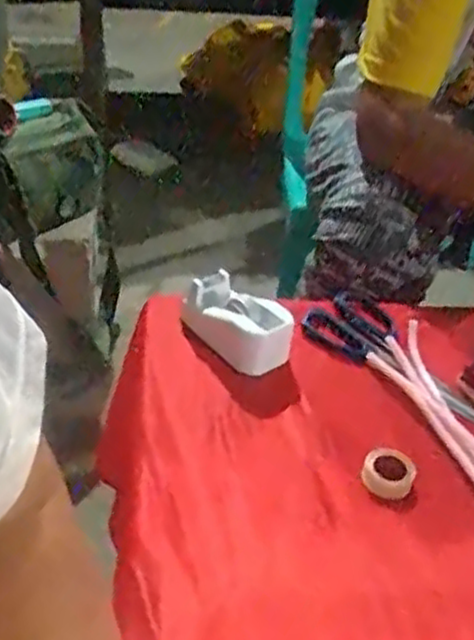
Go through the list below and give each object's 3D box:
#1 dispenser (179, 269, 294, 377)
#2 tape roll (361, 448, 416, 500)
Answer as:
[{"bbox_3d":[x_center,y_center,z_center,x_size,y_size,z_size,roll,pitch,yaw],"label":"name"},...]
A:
[{"bbox_3d":[0.000,0.002,0.636,0.044,0.048,0.102,-27,48,-36],"label":"dispenser"},{"bbox_3d":[0.109,0.110,0.542,0.036,0.017,0.039,4,37,-3],"label":"tape roll"}]

